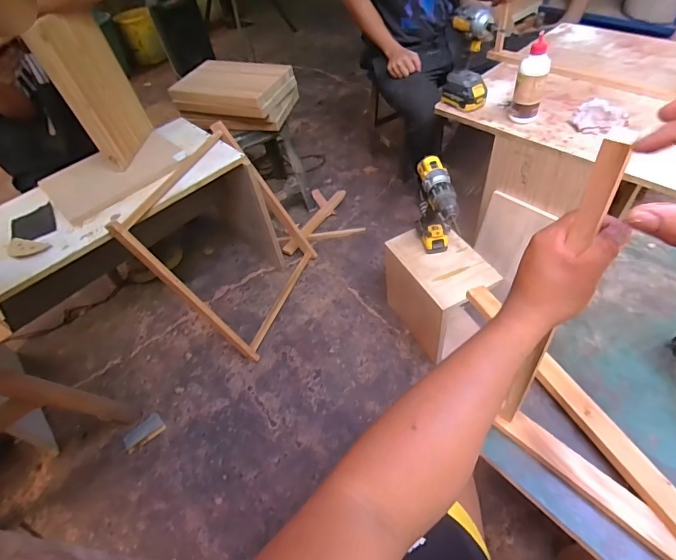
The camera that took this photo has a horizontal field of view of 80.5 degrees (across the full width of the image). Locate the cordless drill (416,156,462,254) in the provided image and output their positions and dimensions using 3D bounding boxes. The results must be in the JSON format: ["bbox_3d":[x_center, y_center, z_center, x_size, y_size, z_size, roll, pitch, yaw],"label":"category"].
[{"bbox_3d":[0.261,-0.166,1.039,0.085,0.232,0.184,-5,49,5],"label":"cordless drill"}]

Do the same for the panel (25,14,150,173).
[{"bbox_3d":[-0.622,-0.503,1.053,0.027,0.353,0.237,3,52,12],"label":"panel"}]

